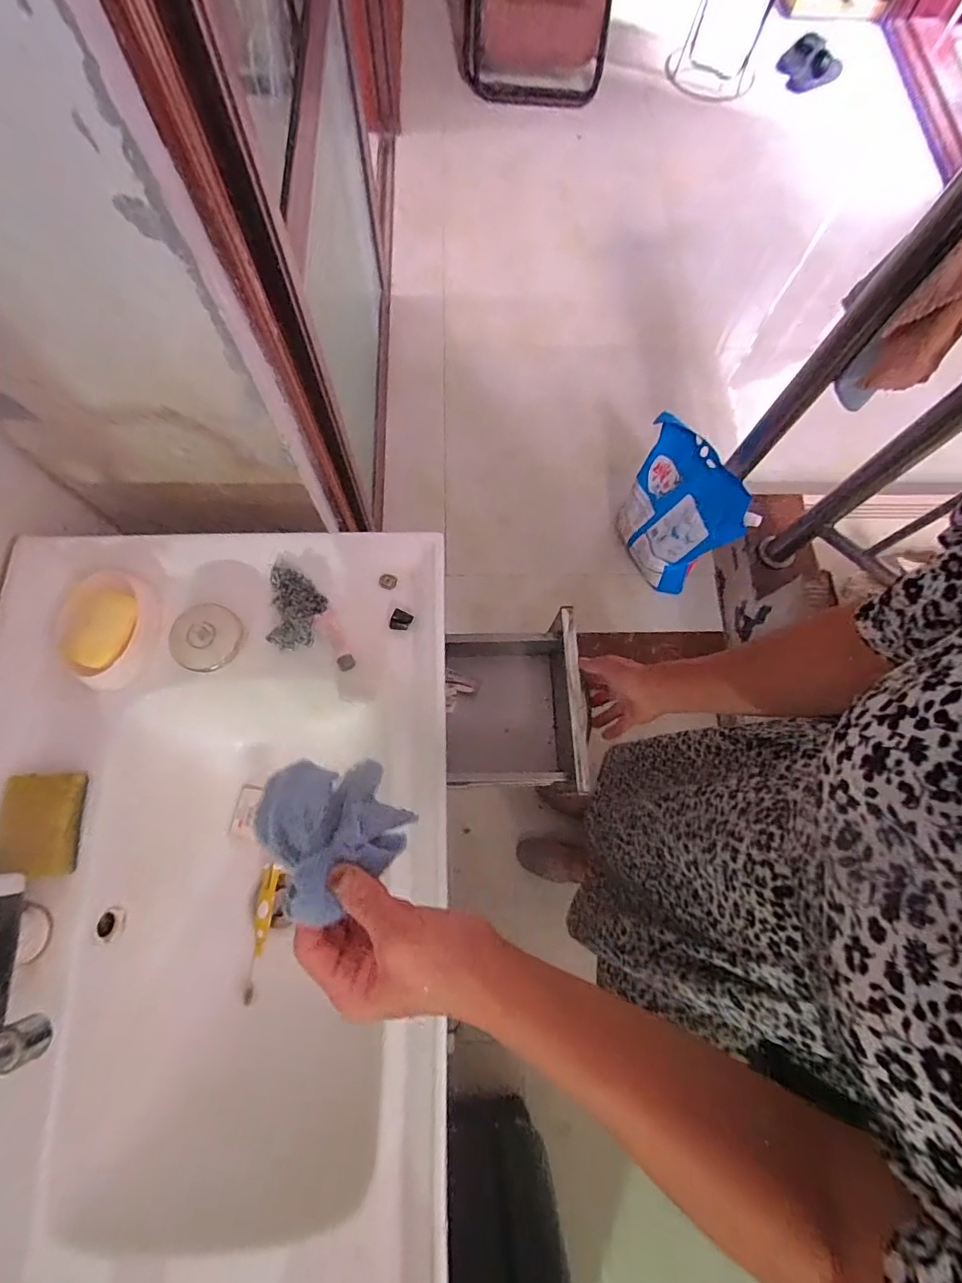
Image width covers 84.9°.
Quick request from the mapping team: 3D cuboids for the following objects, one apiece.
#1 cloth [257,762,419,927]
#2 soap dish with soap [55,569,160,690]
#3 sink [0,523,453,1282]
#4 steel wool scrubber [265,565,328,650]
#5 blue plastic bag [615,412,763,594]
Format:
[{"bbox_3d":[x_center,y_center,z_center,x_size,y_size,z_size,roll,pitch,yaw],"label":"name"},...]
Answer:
[{"bbox_3d":[-0.107,0.118,0.369,0.077,0.131,0.109,-43,80,-12],"label":"cloth"},{"bbox_3d":[-0.388,-0.015,0.548,0.079,0.045,0.119,14,74,2],"label":"soap dish with soap"},{"bbox_3d":[-0.269,0.261,0.542,0.458,0.179,0.846,-1,74,-2],"label":"sink"},{"bbox_3d":[-0.202,-0.039,0.578,0.056,0.024,0.095,-4,74,-3],"label":"steel wool scrubber"},{"bbox_3d":[0.463,-0.316,1.286,0.161,0.331,0.304,-33,78,-10],"label":"blue plastic bag"}]

